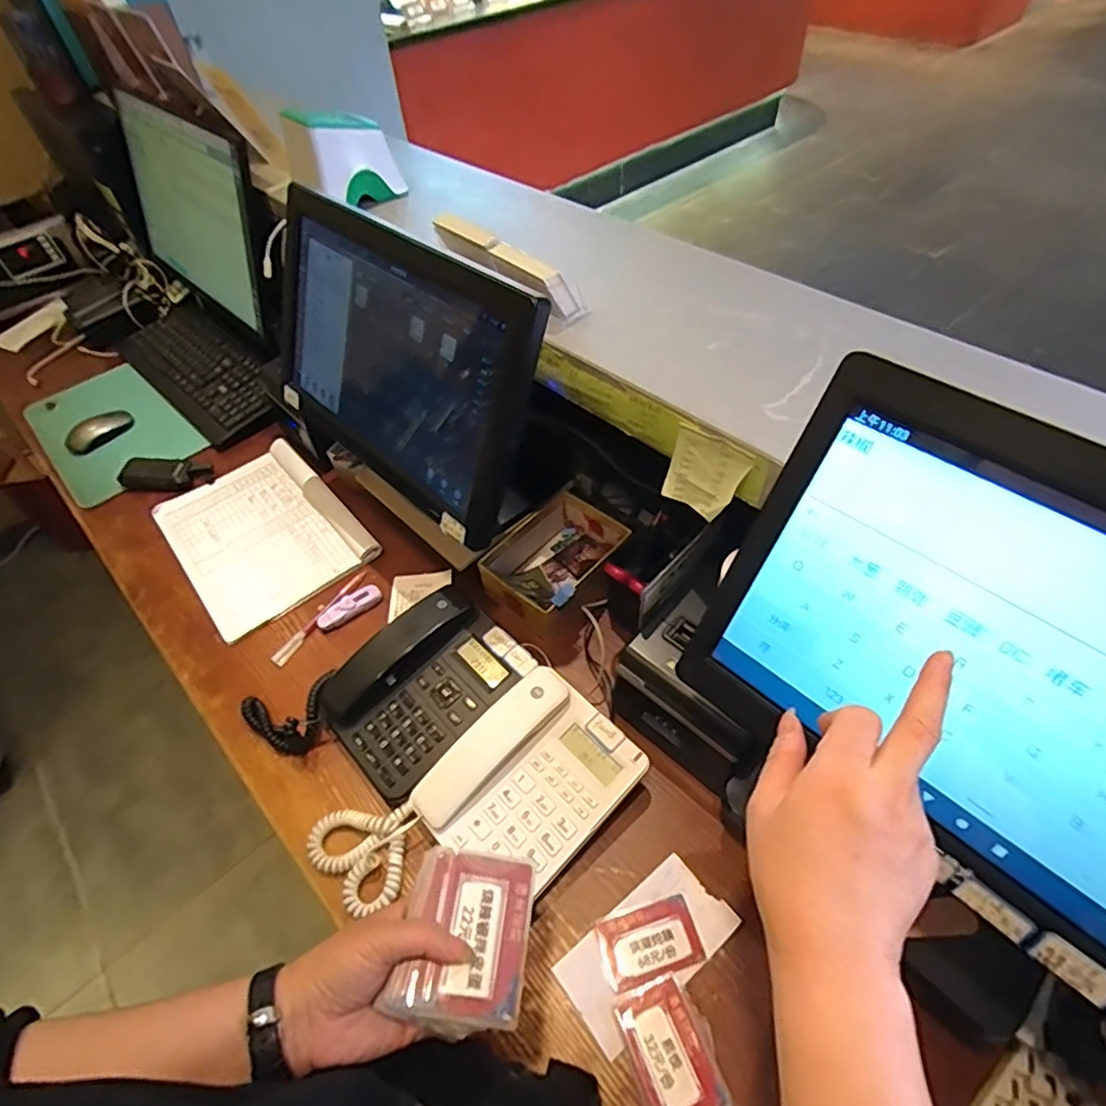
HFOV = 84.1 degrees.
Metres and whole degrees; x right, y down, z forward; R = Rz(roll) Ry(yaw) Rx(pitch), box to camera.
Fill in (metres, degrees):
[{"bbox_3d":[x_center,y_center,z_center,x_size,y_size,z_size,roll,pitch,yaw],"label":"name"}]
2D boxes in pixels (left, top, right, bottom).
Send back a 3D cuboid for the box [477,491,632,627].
[{"bbox_3d":[0.007,0.004,0.769,0.132,0.070,0.186,33,61,26],"label":"box"}]

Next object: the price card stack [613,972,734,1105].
[{"bbox_3d":[0.096,0.410,0.474,0.070,0.020,0.128,-13,52,-6],"label":"price card stack"}]

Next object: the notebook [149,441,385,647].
[{"bbox_3d":[-0.414,-0.032,0.868,0.220,0.021,0.311,-35,58,-21],"label":"notebook"}]

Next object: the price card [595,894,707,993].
[{"bbox_3d":[0.085,0.341,0.539,0.086,0.004,0.053,-15,53,-7],"label":"price card"}]

